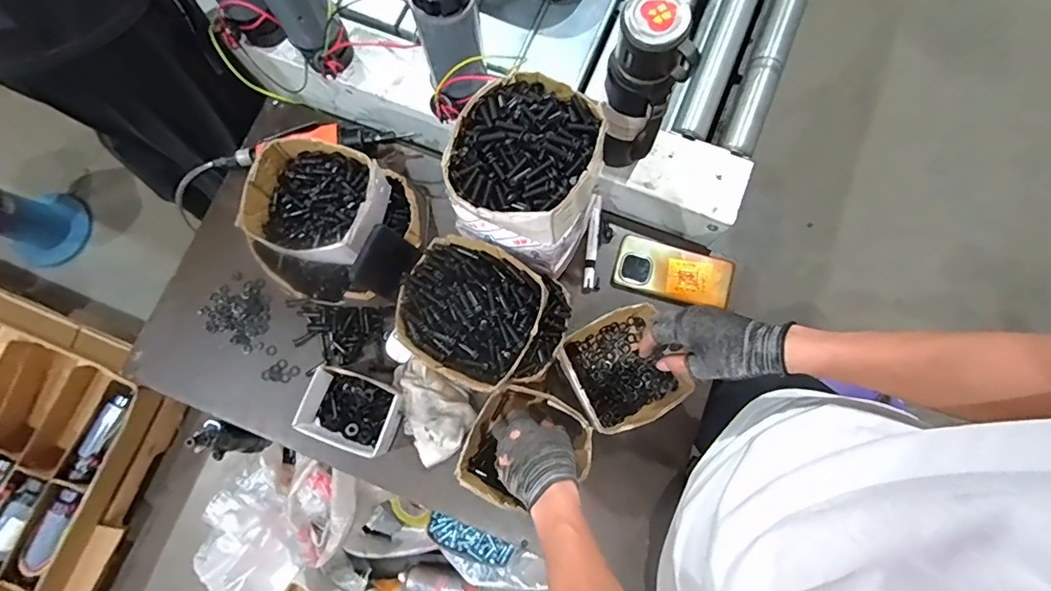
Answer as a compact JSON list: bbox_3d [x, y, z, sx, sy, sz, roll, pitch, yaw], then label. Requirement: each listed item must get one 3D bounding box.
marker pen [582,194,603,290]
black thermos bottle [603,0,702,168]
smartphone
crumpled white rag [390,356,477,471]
[{"bbox_3d":[0.099,-0.079,0.699,0.017,0.011,0.137,6,79,2],"label":"marker pen"},{"bbox_3d":[0.128,-0.232,0.543,0.078,0.221,0.078,9,79,3],"label":"black thermos bottle"},{"bbox_3d":[0.216,-0.033,0.691,0.167,0.017,0.085,15,79,4],"label":"smartphone"},{"bbox_3d":[-0.130,0.150,0.648,0.093,0.046,0.134,-37,80,-6],"label":"crumpled white rag"}]

